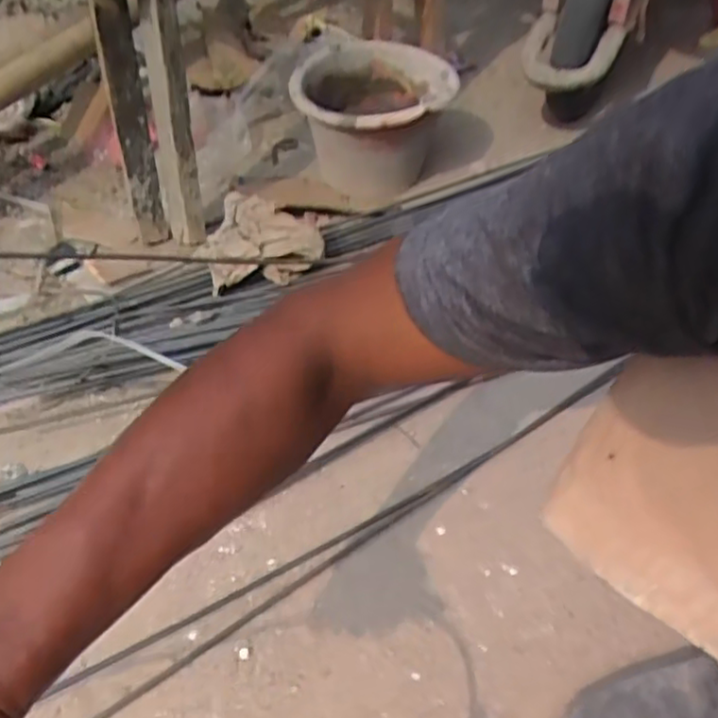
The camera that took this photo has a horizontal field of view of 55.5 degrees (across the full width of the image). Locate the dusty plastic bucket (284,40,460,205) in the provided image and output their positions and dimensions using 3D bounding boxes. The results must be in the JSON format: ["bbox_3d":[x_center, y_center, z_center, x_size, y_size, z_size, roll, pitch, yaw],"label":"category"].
[{"bbox_3d":[0.027,-0.385,1.121,0.235,0.226,0.211,-2,40,5],"label":"dusty plastic bucket"}]

